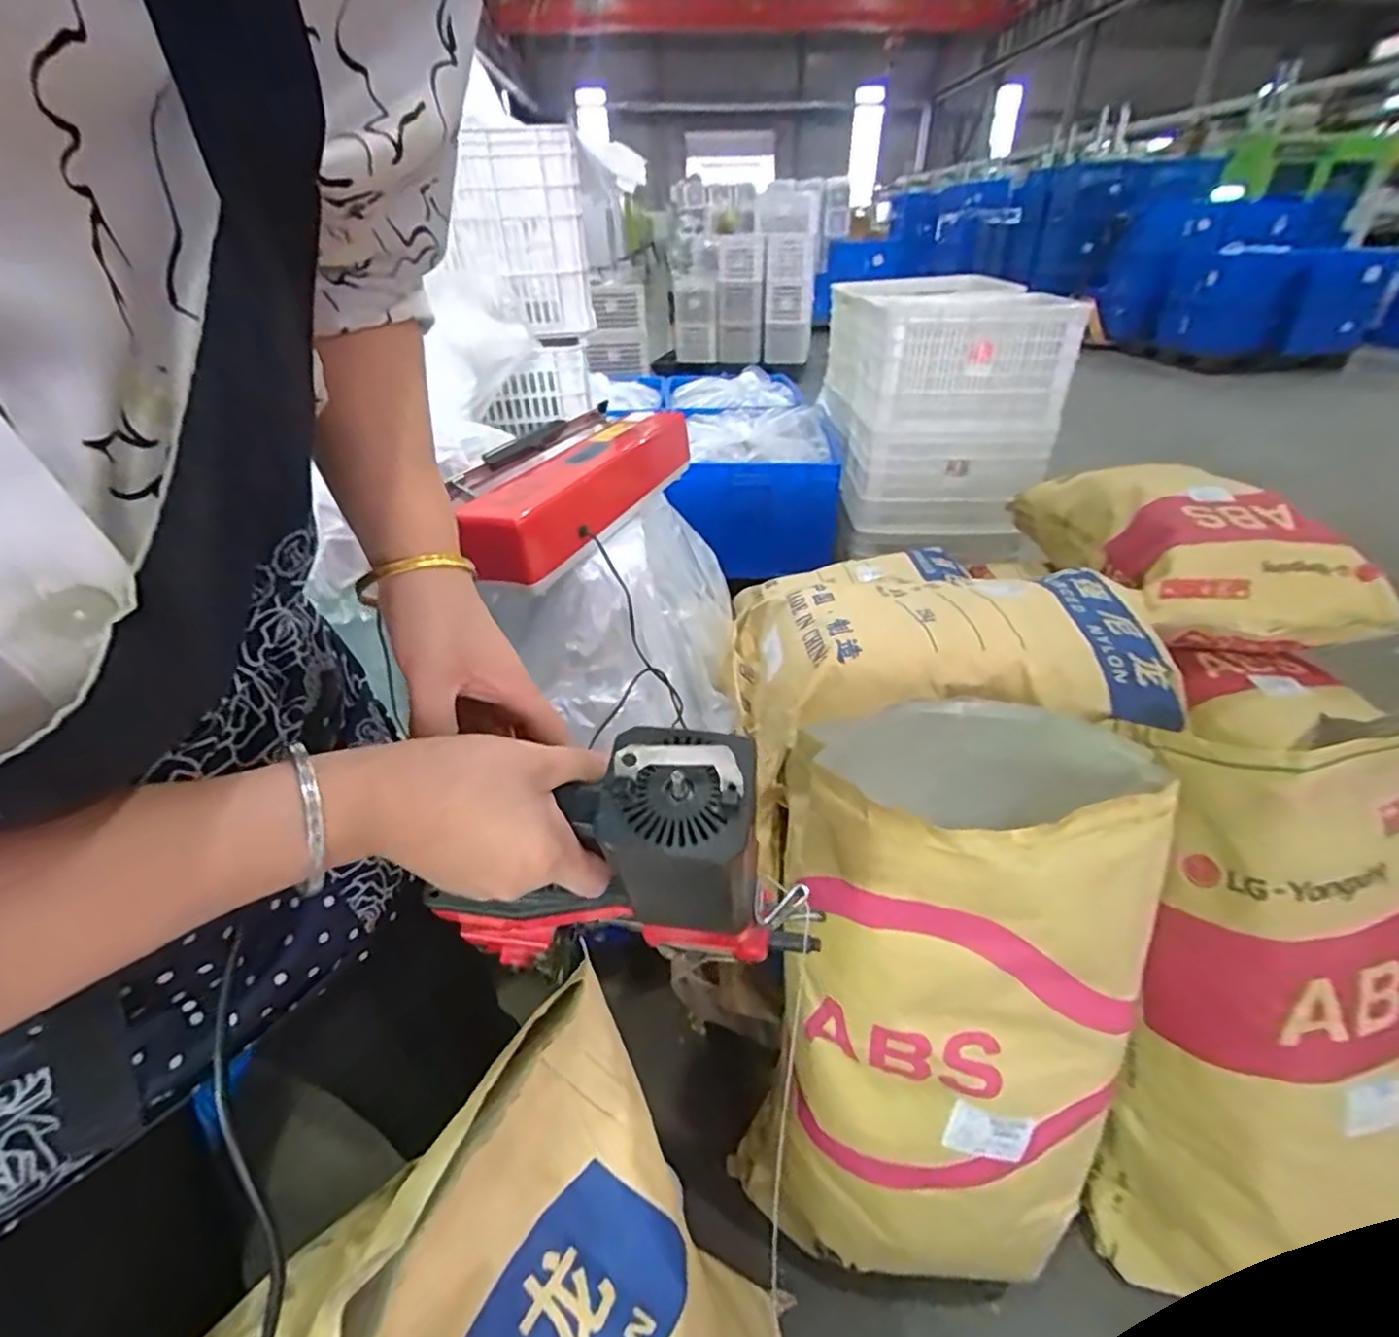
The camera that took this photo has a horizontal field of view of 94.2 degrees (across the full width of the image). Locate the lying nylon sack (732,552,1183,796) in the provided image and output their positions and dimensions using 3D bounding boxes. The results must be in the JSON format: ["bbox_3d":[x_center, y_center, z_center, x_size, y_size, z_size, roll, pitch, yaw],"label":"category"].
[{"bbox_3d":[0.354,-0.003,0.990,0.617,0.193,0.442,6,33,8],"label":"lying nylon sack"}]

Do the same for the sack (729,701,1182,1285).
[{"bbox_3d":[0.274,0.366,0.786,0.356,0.617,0.431,12,34,17],"label":"sack"}]

